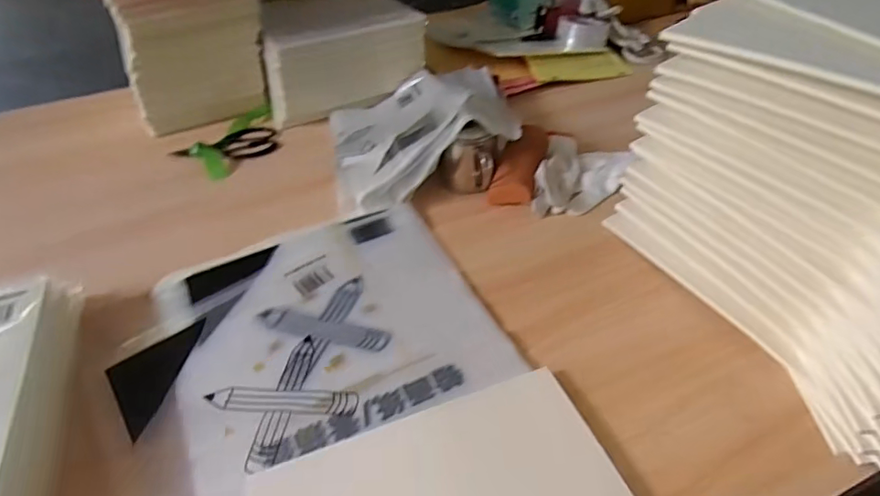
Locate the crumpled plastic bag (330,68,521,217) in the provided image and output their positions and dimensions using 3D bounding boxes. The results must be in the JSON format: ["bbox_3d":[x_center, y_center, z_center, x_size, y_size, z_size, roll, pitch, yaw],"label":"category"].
[{"bbox_3d":[-0.030,-0.213,0.844,0.283,0.104,0.317,-10,42,-6],"label":"crumpled plastic bag"}]

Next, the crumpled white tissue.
[{"bbox_3d":[0.207,-0.107,0.787,0.118,0.034,0.179,10,44,16],"label":"crumpled white tissue"}]

